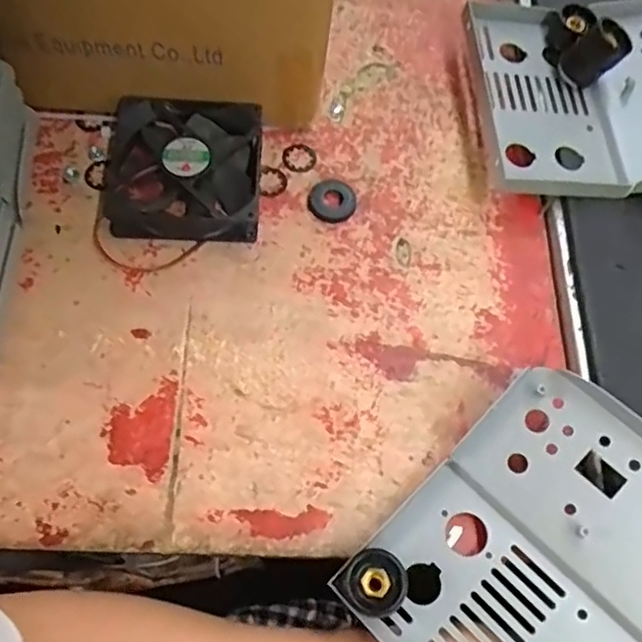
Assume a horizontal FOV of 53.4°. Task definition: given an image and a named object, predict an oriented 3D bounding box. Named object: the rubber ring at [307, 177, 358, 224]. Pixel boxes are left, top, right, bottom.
[{"bbox_3d":[0.008,-0.079,0.414,0.031,0.004,0.032,2,66,-4],"label":"rubber ring"}]

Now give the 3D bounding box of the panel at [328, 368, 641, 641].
[{"bbox_3d":[0.120,0.125,0.313,0.168,0.035,0.154,-41,72,-18],"label":"panel"}]

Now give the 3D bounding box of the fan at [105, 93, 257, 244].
[{"bbox_3d":[-0.088,-0.100,0.404,0.094,0.025,0.100,2,66,-4],"label":"fan"}]

